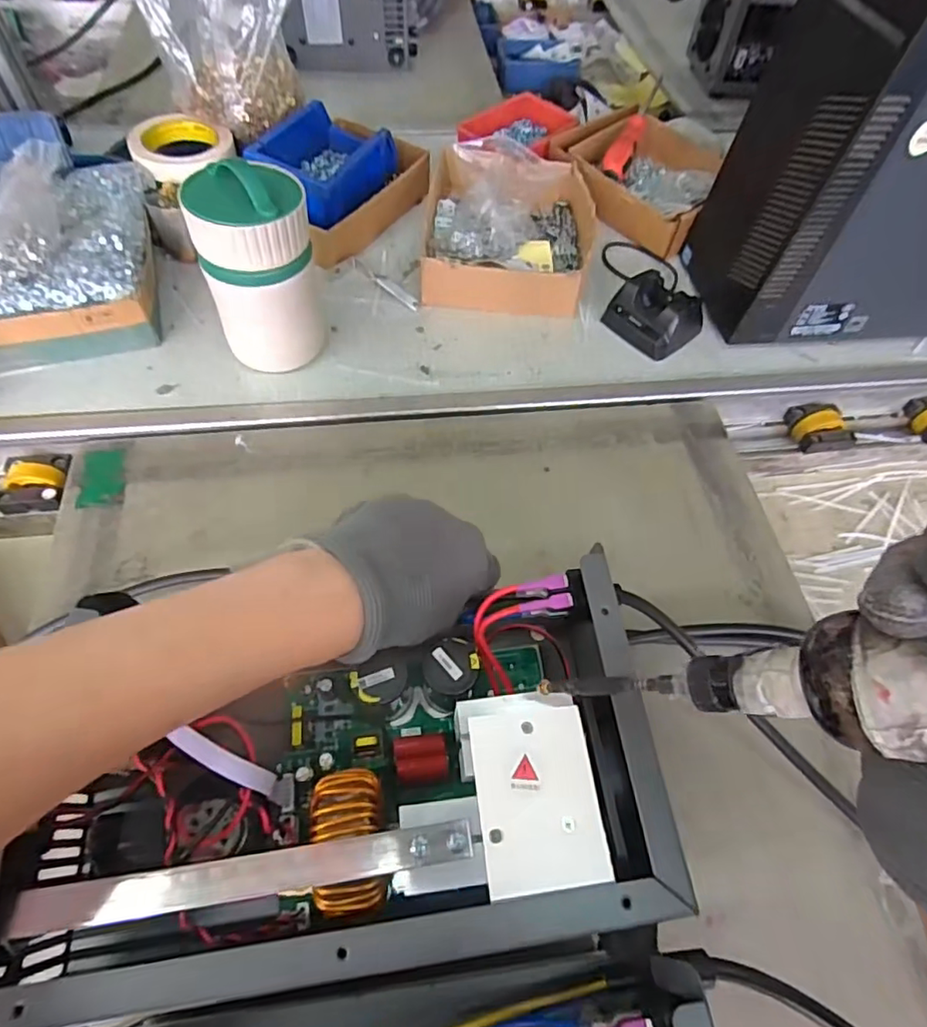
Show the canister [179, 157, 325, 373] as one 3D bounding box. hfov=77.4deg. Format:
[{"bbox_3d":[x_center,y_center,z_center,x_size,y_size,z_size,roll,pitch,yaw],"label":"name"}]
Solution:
[{"bbox_3d":[-0.178,-0.208,0.511,0.094,0.168,0.080,-15,61,-13],"label":"canister"}]

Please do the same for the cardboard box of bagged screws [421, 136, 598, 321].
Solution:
[{"bbox_3d":[0.053,-0.327,0.664,0.181,0.066,0.239,6,58,-1],"label":"cardboard box of bagged screws"}]

